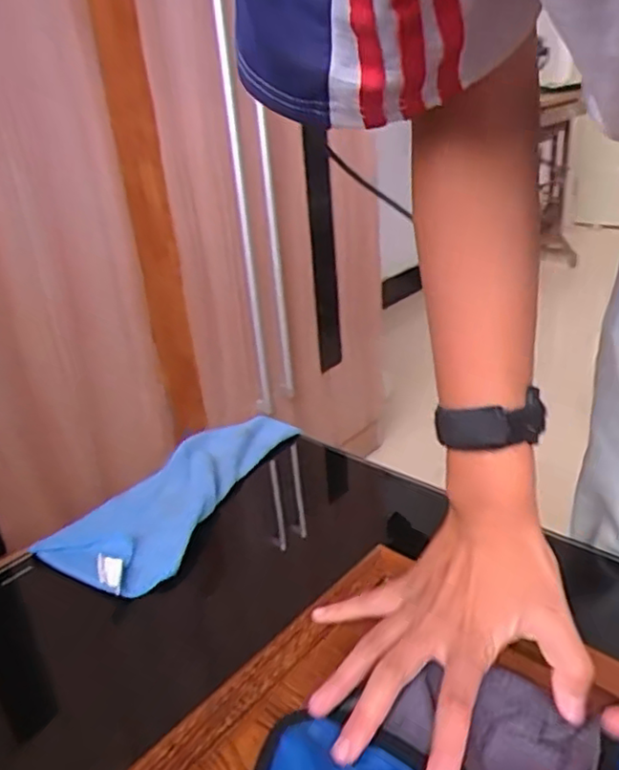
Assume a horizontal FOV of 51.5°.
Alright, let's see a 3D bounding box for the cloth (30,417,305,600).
[{"bbox_3d":[-0.118,0.092,0.591,0.115,0.021,0.265,9,28,25],"label":"cloth"}]

